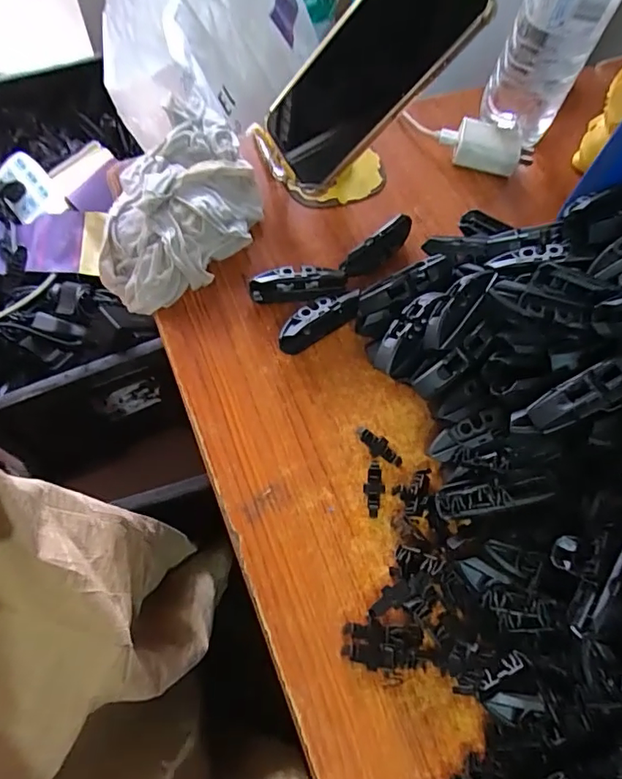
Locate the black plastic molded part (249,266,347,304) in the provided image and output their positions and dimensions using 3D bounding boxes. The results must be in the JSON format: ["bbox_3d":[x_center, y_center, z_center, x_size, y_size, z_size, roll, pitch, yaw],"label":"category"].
[{"bbox_3d":[-0.009,-0.077,0.382,0.070,0.021,0.019,-3,66,-7],"label":"black plastic molded part"}]

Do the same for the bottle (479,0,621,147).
[{"bbox_3d":[0.199,-0.298,0.402,0.069,0.204,0.062,24,66,6],"label":"bottle"}]

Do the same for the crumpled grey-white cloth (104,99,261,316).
[{"bbox_3d":[-0.096,-0.144,0.399,0.110,0.036,0.175,6,65,-2],"label":"crumpled grey-white cloth"}]

